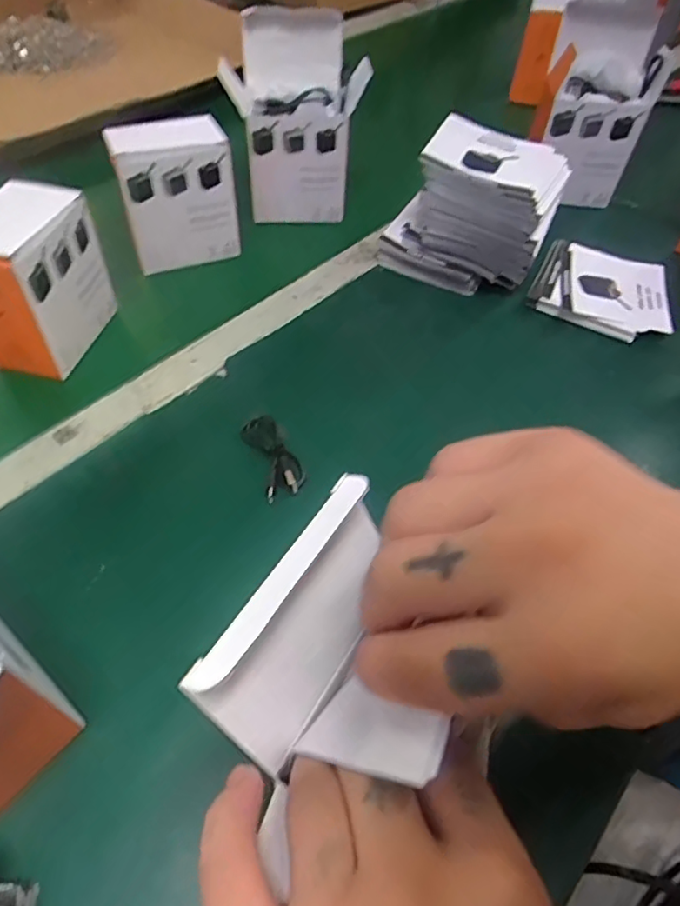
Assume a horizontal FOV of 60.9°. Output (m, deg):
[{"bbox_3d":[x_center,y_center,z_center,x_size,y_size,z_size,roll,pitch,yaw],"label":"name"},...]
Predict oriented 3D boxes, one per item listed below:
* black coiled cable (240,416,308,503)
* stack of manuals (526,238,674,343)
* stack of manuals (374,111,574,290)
[{"bbox_3d":[-0.051,0.001,0.434,0.033,0.012,0.075,-20,57,-17],"label":"black coiled cable"},{"bbox_3d":[0.261,-0.160,0.575,0.127,0.022,0.111,24,56,14],"label":"stack of manuals"},{"bbox_3d":[0.131,-0.239,0.566,0.145,0.111,0.115,20,55,12],"label":"stack of manuals"}]

